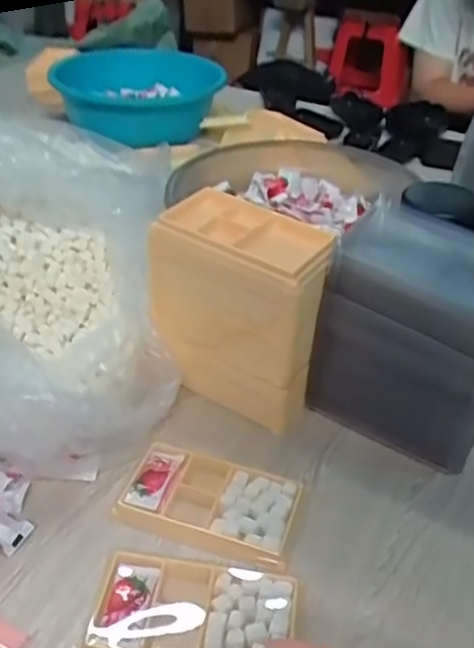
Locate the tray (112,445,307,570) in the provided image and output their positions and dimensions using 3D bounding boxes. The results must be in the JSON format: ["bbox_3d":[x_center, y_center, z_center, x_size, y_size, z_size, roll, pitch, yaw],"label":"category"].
[{"bbox_3d":[-0.021,0.132,0.490,0.127,0.013,0.072,13,37,14],"label":"tray"}]

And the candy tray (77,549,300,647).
[{"bbox_3d":[-0.027,0.185,0.415,0.124,0.020,0.075,7,36,6],"label":"candy tray"}]

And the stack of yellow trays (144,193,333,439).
[{"bbox_3d":[0.002,-0.010,0.560,0.140,0.162,0.074,22,40,25],"label":"stack of yellow trays"}]

